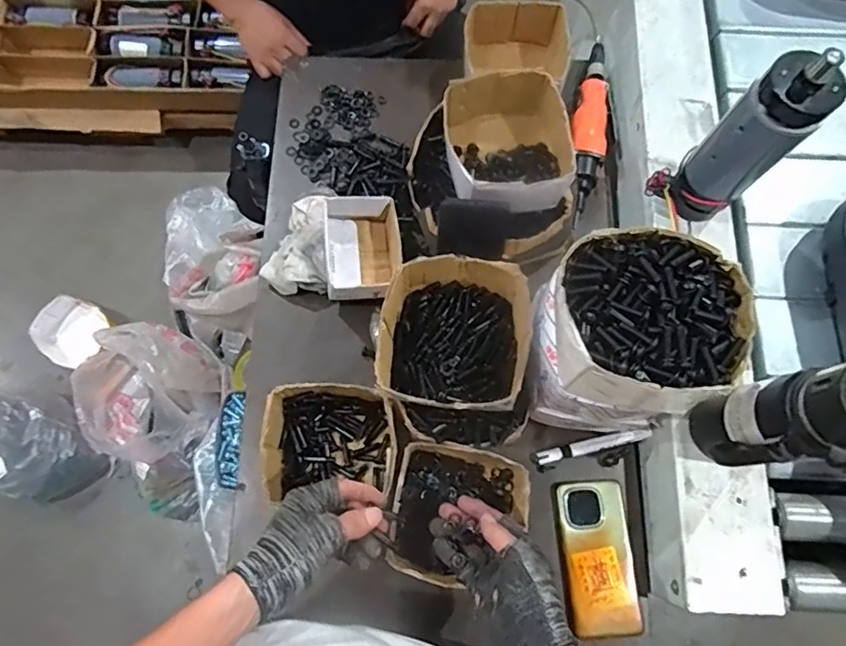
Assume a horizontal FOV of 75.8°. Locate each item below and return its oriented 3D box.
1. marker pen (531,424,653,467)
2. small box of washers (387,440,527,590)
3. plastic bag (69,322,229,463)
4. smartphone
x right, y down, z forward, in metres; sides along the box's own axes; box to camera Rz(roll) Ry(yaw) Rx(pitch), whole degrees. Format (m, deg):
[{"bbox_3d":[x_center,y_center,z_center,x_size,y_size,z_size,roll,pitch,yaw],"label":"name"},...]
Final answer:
[{"bbox_3d":[0.205,0.146,0.652,0.147,0.014,0.019,-14,75,-4],"label":"marker pen"},{"bbox_3d":[0.040,0.217,0.612,0.139,0.079,0.140,8,74,3],"label":"small box of washers"},{"bbox_3d":[-0.577,0.145,1.158,0.271,0.173,0.259,39,78,10],"label":"plastic bag"},{"bbox_3d":[0.201,0.269,0.623,0.082,0.007,0.168,-3,74,-1],"label":"smartphone"}]

